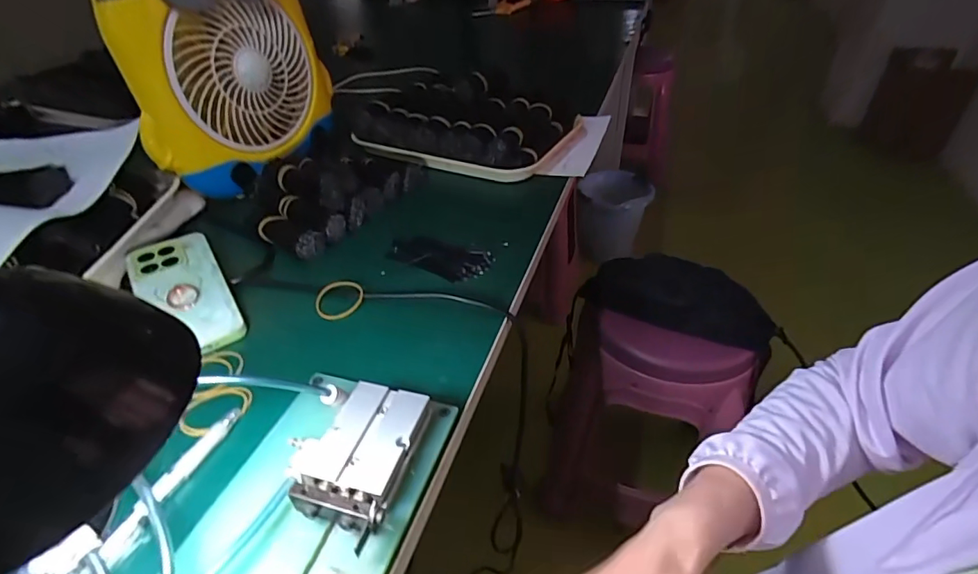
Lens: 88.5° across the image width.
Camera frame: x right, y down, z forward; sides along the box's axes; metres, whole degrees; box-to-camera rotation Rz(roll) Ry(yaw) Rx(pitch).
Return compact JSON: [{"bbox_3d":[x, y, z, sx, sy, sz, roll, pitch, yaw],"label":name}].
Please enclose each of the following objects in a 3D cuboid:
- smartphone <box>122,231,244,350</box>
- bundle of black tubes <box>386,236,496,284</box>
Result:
[{"bbox_3d":[-0.281,0.004,0.463,0.072,0.010,0.150,-26,55,-25],"label":"smartphone"},{"bbox_3d":[-0.052,-0.031,0.517,0.110,0.008,0.052,16,43,19],"label":"bundle of black tubes"}]

